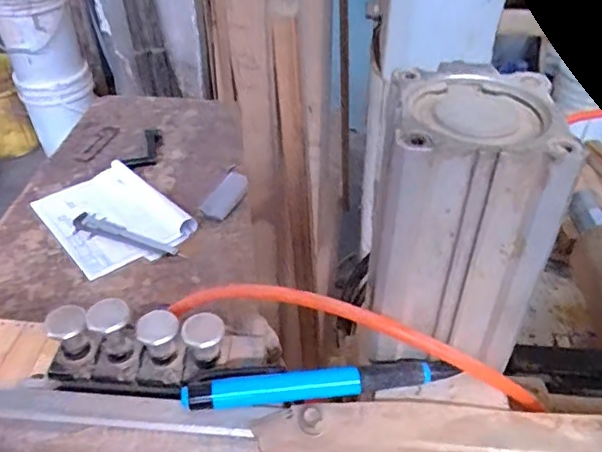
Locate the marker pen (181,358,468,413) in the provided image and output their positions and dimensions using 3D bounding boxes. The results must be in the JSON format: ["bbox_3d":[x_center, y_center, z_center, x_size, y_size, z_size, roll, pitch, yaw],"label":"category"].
[{"bbox_3d":[0.010,0.071,0.260,0.123,0.010,0.012,-7,41,-8],"label":"marker pen"}]

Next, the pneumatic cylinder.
[{"bbox_3d":[0.064,0.000,0.252,0.073,0.117,0.068,-1,40,-1],"label":"pneumatic cylinder"}]

